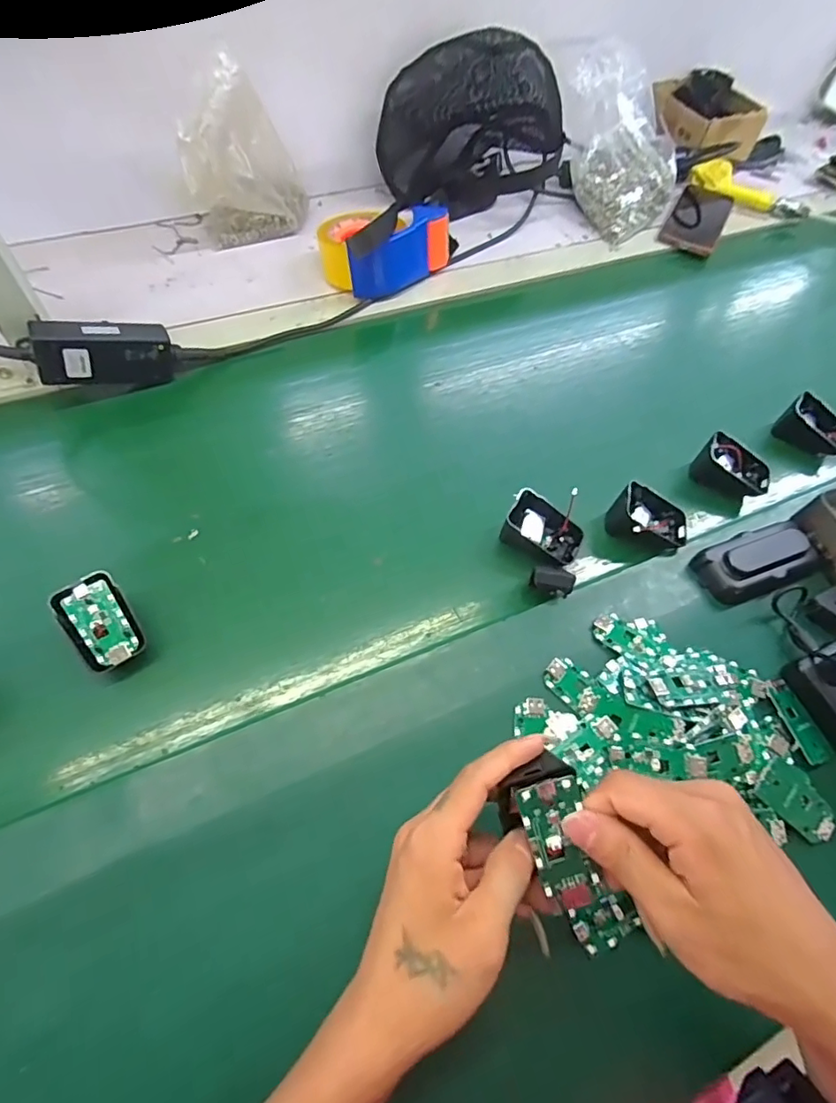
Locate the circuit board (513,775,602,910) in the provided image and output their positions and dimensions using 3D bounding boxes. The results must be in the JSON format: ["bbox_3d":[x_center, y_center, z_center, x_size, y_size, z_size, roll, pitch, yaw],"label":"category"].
[{"bbox_3d":[0.073,0.148,0.268,0.031,0.009,0.061,-17,90,-3],"label":"circuit board"}]

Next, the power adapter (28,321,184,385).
[{"bbox_3d":[-0.303,-0.192,0.514,0.120,0.058,0.026,-14,56,-35],"label":"power adapter"}]

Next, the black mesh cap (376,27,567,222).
[{"bbox_3d":[0.066,-0.592,0.728,0.239,0.182,0.142,-9,57,-11],"label":"black mesh cap"}]

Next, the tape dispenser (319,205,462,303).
[{"bbox_3d":[-0.040,-0.383,0.645,0.163,0.077,0.105,-33,64,-24],"label":"tape dispenser"}]

